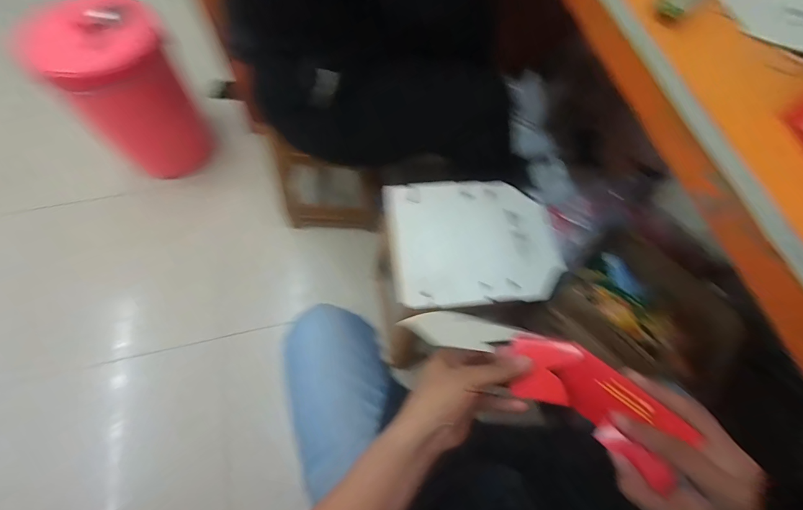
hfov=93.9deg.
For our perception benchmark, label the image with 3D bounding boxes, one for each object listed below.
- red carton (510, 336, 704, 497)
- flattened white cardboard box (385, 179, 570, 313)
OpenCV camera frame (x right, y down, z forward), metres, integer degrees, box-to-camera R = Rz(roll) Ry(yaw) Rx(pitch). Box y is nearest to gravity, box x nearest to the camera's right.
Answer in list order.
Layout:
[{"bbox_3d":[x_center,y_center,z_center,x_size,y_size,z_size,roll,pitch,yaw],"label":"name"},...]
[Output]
[{"bbox_3d":[0.168,0.130,0.339,0.149,0.040,0.063,35,67,26],"label":"red carton"},{"bbox_3d":[0.165,-0.035,0.846,0.375,0.032,0.300,-5,65,-5],"label":"flattened white cardboard box"}]

